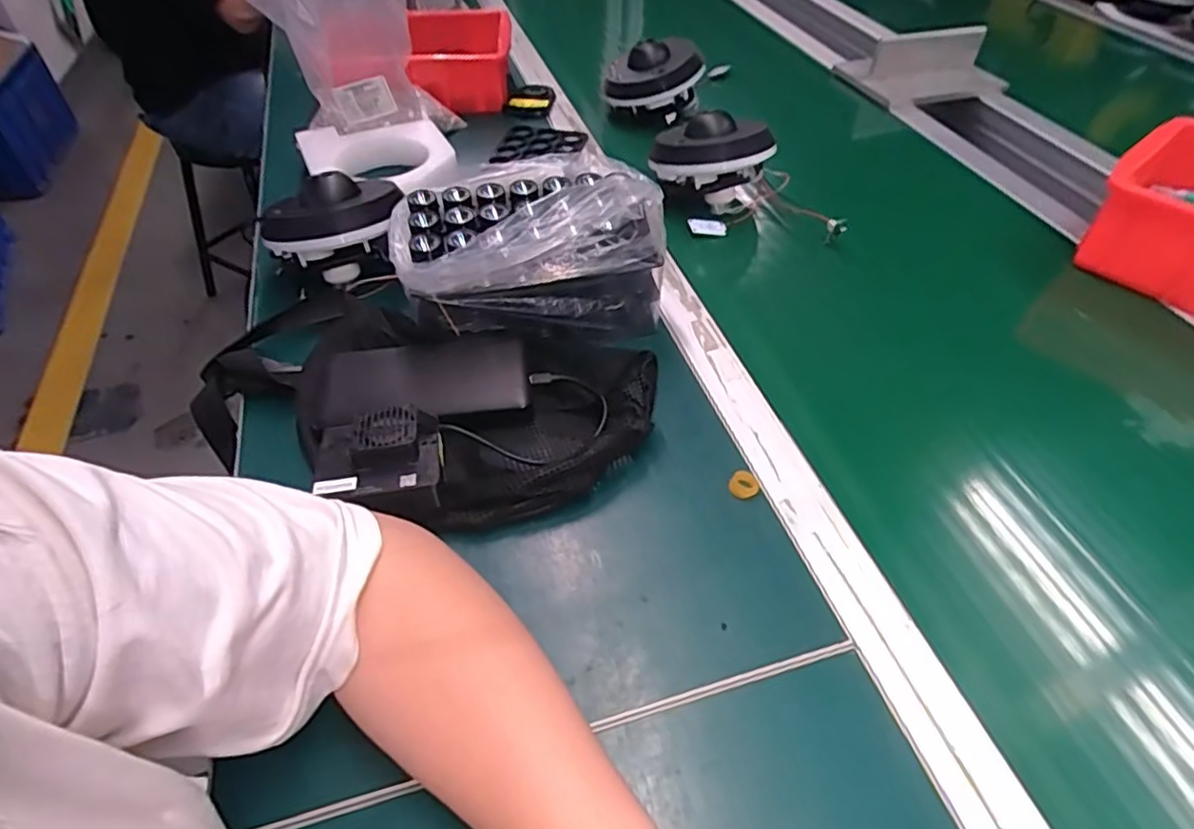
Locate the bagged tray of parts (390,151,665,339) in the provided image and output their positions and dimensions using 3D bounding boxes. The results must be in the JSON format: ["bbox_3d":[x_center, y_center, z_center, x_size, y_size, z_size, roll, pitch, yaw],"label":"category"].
[{"bbox_3d":[-0.056,-0.137,0.536,0.200,0.119,0.122,-9,49,-8],"label":"bagged tray of parts"}]

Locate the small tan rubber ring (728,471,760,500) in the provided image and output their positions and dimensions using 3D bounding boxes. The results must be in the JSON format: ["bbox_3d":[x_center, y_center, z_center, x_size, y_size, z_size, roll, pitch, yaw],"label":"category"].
[{"bbox_3d":[0.102,0.049,0.450,0.020,0.006,0.019,0,49,0],"label":"small tan rubber ring"}]

